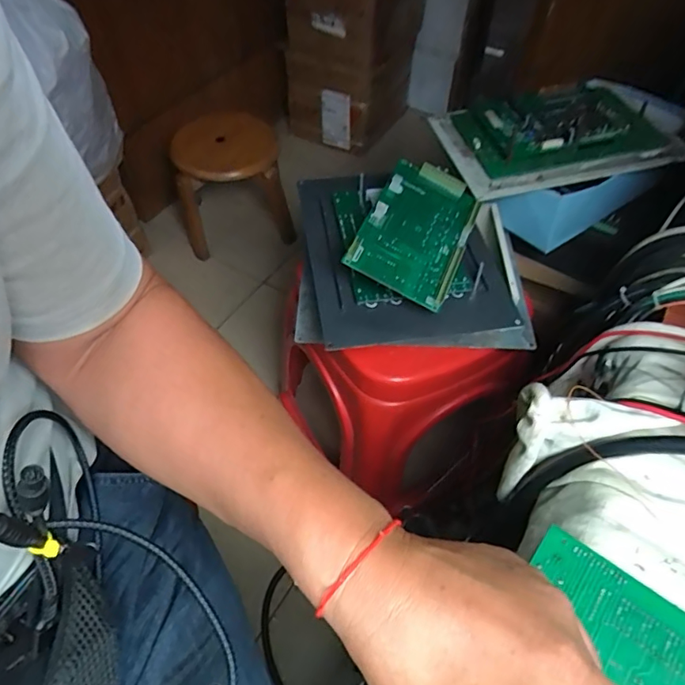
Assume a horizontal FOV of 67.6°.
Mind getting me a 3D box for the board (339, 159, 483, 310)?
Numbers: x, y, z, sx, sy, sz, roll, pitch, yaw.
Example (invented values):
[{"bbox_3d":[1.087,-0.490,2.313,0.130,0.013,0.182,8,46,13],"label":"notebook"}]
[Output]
[{"bbox_3d":[0.090,-0.135,0.605,0.119,0.015,0.198,29,63,-2],"label":"board"}]

